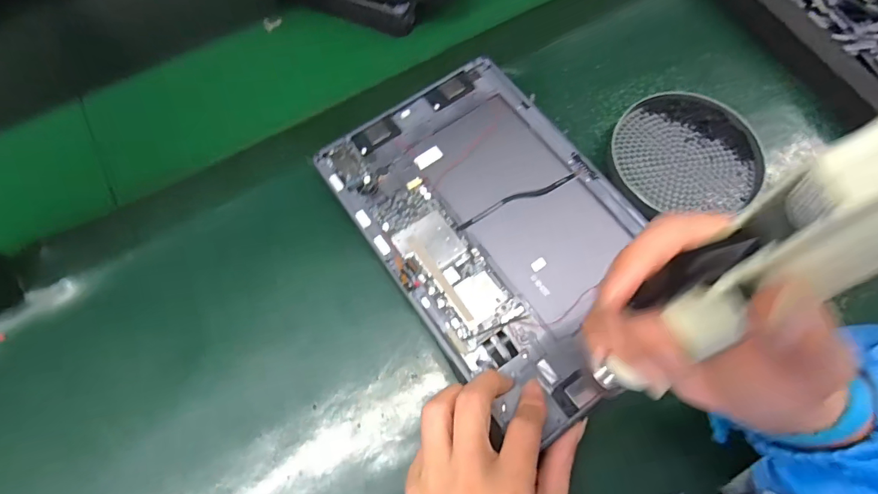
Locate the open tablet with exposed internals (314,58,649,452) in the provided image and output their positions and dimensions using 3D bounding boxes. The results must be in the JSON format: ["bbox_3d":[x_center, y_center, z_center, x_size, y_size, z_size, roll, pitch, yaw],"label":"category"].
[{"bbox_3d":[0.043,-0.017,0.314,0.168,0.010,0.249,-34,72,-10],"label":"open tablet with exposed internals"}]

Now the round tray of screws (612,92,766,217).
[{"bbox_3d":[0.197,-0.075,0.351,0.110,0.017,0.102,0,68,1],"label":"round tray of screws"}]

